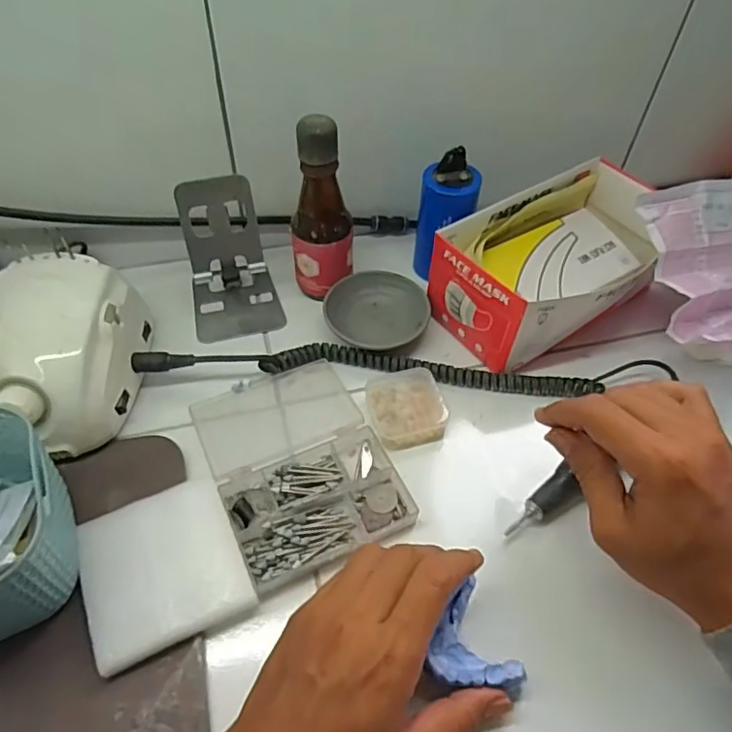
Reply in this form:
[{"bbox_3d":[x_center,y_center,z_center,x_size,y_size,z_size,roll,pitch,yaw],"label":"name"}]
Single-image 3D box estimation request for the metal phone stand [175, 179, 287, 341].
[{"bbox_3d":[-0.117,-0.091,0.475,0.075,0.108,0.078,-14,53,-13],"label":"metal phone stand"}]

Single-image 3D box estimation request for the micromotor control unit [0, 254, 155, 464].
[{"bbox_3d":[-0.228,-0.007,0.424,0.100,0.080,0.137,2,51,0],"label":"micromotor control unit"}]

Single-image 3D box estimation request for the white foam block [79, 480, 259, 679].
[{"bbox_3d":[-0.126,0.126,0.356,0.092,0.019,0.092,-21,54,-17],"label":"white foam block"}]

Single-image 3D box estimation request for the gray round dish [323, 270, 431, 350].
[{"bbox_3d":[0.010,-0.048,0.490,0.087,0.018,0.083,1,51,-1],"label":"gray round dish"}]

